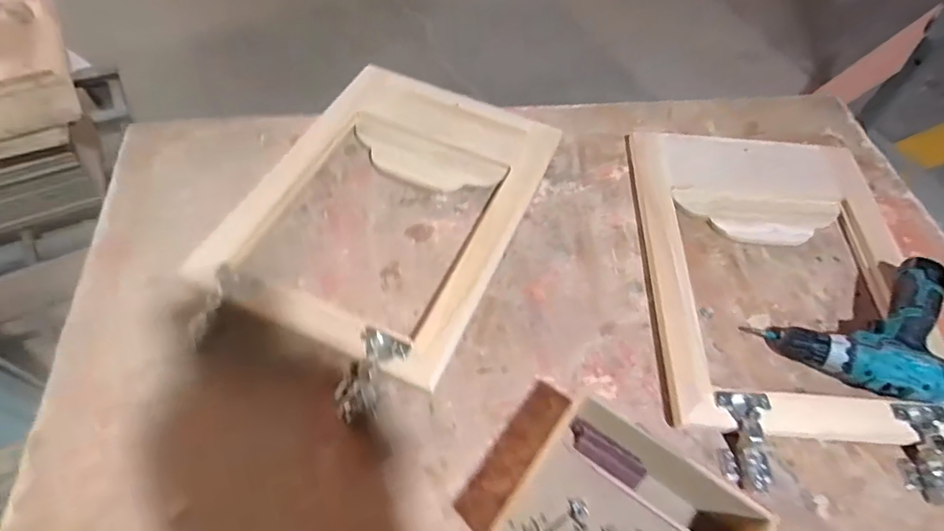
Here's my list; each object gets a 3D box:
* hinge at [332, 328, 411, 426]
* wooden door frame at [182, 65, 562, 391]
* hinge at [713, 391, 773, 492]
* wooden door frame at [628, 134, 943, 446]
[{"bbox_3d":[-0.116,0.124,0.605,0.057,0.029,0.107,22,57,10],"label":"hinge"},{"bbox_3d":[-0.113,-0.100,0.753,0.359,0.035,0.484,22,58,10],"label":"wooden door frame"},{"bbox_3d":[0.307,0.193,0.592,0.059,0.043,0.103,8,69,1],"label":"hinge"},{"bbox_3d":[0.421,0.001,0.719,0.361,0.052,0.455,4,56,-1],"label":"wooden door frame"}]

